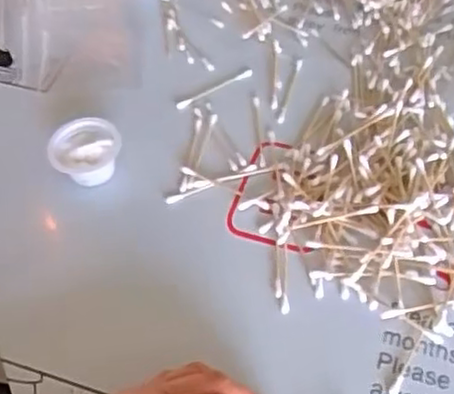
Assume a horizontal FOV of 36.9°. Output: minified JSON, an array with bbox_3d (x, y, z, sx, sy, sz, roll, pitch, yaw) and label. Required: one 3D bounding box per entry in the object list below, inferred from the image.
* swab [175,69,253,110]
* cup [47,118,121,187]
[{"bbox_3d":[-0.011,-0.092,0.574,0.073,0.004,0.010,-28,58,-15],"label":"swab"},{"bbox_3d":[-0.107,-0.034,0.526,0.048,0.028,0.045,-2,55,2],"label":"cup"}]

